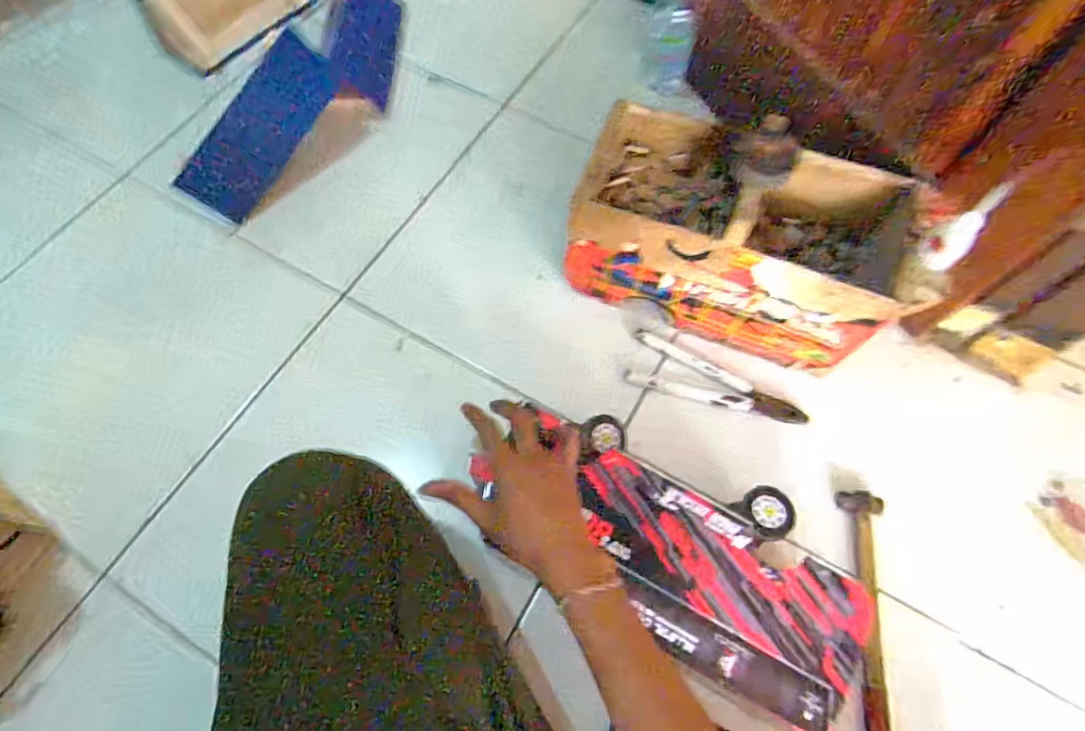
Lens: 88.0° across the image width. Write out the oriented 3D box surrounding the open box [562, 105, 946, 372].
[{"bbox_3d":[0.228,-0.148,0.654,0.361,0.202,0.173,21,68,9],"label":"open box"}]

